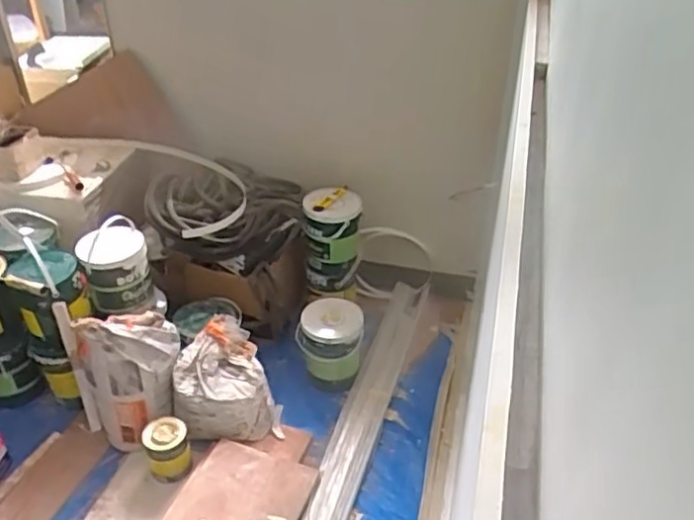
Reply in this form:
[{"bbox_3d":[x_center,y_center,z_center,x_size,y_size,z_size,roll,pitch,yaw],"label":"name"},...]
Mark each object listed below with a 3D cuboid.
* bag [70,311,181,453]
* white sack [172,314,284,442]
[{"bbox_3d":[-0.551,0.289,1.694,0.261,0.365,0.197,-16,39,-20],"label":"bag"},{"bbox_3d":[-0.330,0.320,1.769,0.257,0.193,0.273,-7,37,-8],"label":"white sack"}]

